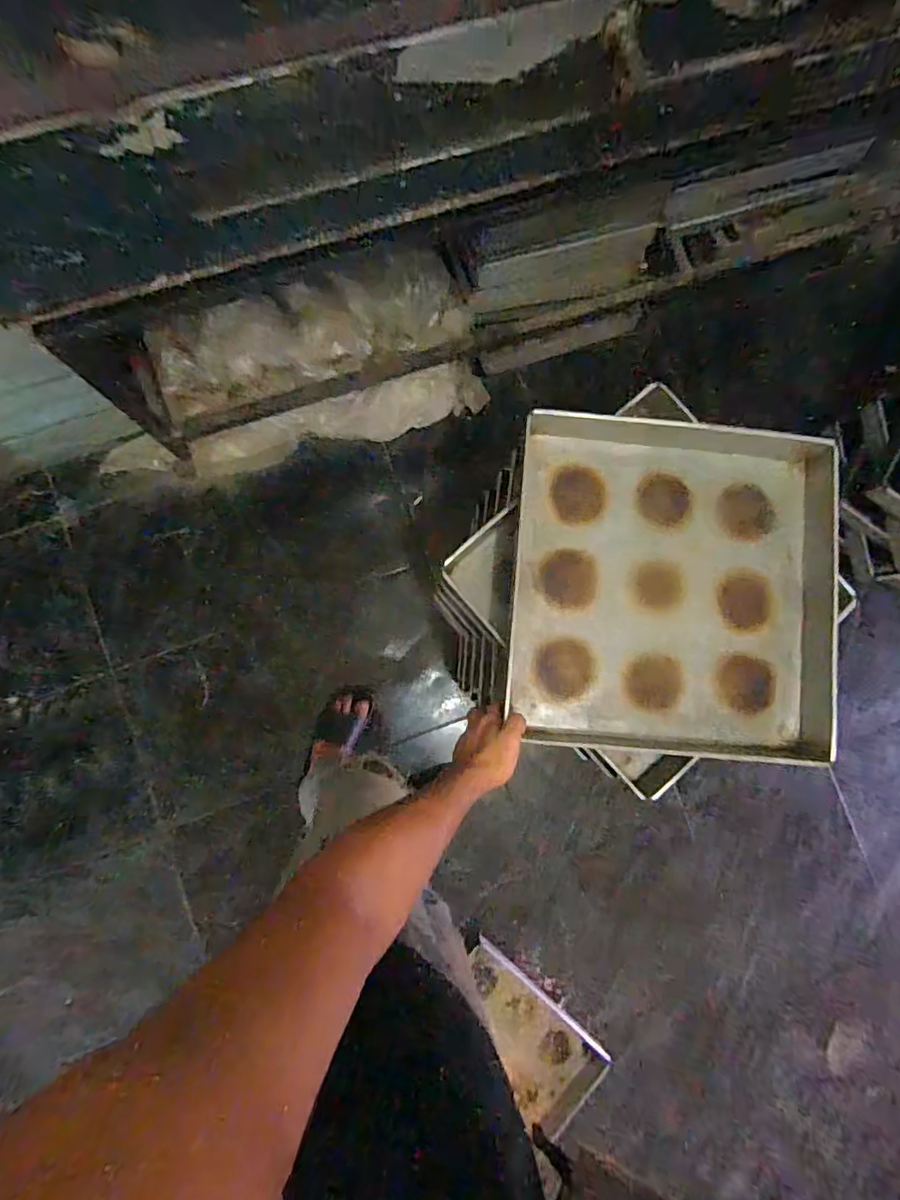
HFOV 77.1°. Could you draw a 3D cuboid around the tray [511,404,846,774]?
[{"bbox_3d":[0.294,-0.023,0.738,0.421,0.063,0.435,6,82,-4],"label":"tray"}]

